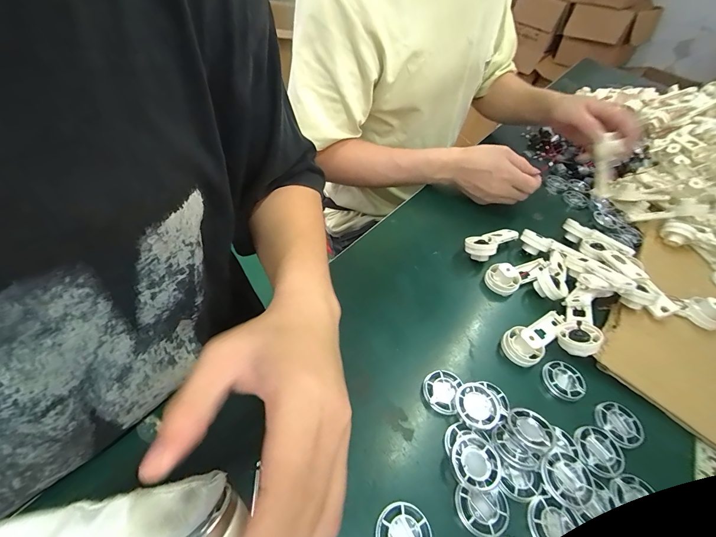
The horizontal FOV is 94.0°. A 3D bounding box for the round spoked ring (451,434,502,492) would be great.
[{"bbox_3d":[0.092,0.153,0.264,0.037,0.012,0.039,5,49,-6],"label":"round spoked ring"}]

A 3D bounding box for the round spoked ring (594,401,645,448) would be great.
[{"bbox_3d":[0.240,0.142,0.306,0.036,0.004,0.039,5,49,-6],"label":"round spoked ring"}]

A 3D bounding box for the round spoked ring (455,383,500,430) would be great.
[{"bbox_3d":[0.105,0.121,0.294,0.038,0.007,0.040,5,49,-6],"label":"round spoked ring"}]

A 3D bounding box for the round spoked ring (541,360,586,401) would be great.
[{"bbox_3d":[0.205,0.110,0.331,0.036,0.008,0.038,5,49,-6],"label":"round spoked ring"}]

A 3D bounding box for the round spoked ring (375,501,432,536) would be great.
[{"bbox_3d":[0.032,0.184,0.230,0.039,0.004,0.038,5,49,-6],"label":"round spoked ring"}]

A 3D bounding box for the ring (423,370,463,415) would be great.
[{"bbox_3d":[0.077,0.112,0.308,0.032,0.010,0.039,24,50,11],"label":"ring"}]

